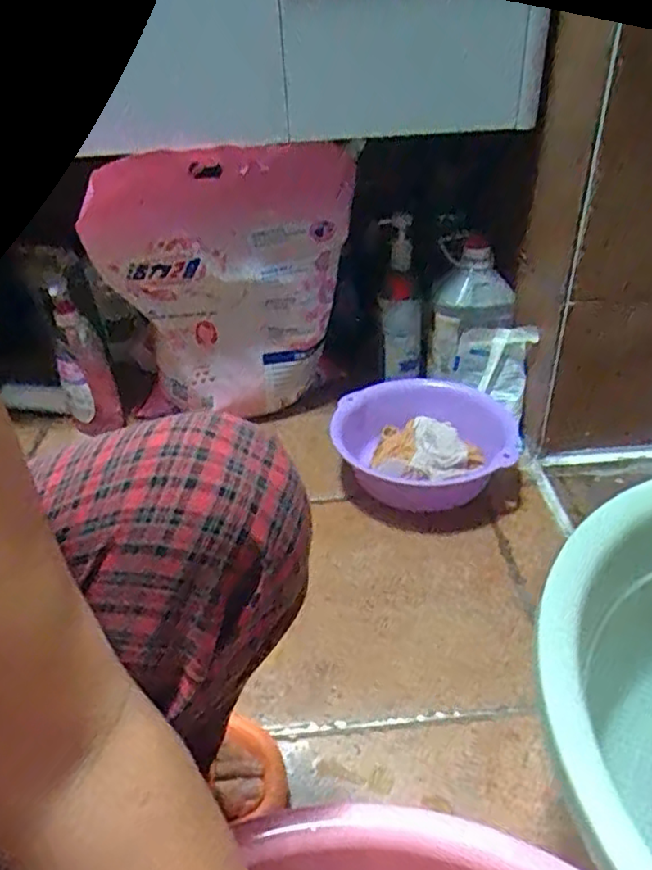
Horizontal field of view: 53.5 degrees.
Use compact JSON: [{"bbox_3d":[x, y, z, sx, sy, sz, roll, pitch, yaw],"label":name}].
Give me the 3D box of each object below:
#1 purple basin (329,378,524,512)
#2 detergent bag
[{"bbox_3d":[0.135,0.006,0.908,0.243,0.090,0.243,-3,35,2],"label":"purple basin"},{"bbox_3d":[-0.132,-0.204,0.919,0.335,0.375,0.091,-14,37,-14],"label":"detergent bag"}]

